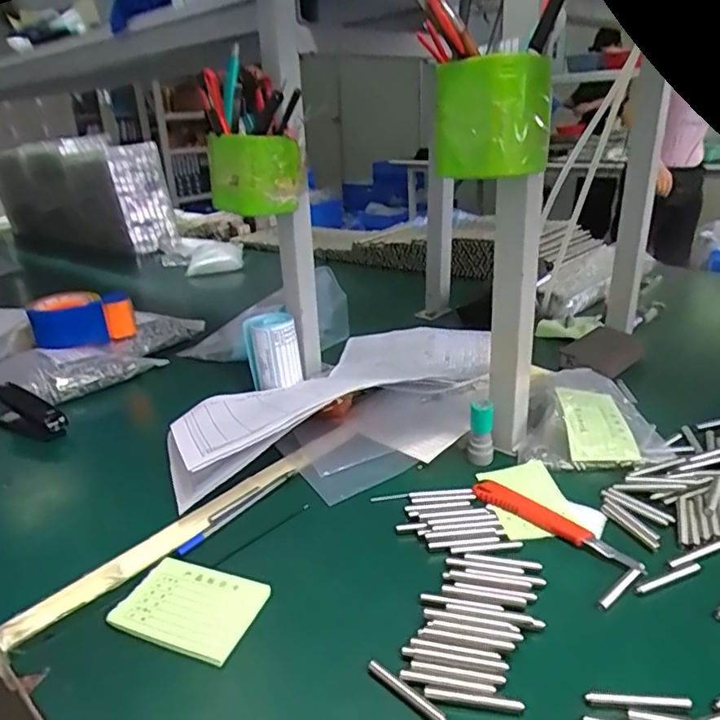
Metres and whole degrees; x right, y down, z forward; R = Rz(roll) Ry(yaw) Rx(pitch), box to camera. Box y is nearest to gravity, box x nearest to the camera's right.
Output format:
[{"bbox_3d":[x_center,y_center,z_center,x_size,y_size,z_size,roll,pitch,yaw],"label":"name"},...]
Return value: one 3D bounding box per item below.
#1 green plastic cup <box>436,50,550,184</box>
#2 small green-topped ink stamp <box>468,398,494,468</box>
[{"bbox_3d":[0.100,-0.183,0.442,0.084,0.080,0.074,5,25,19],"label":"green plastic cup"},{"bbox_3d":[0.119,0.067,0.569,0.025,0.059,0.019,1,24,10],"label":"small green-topped ink stamp"}]

